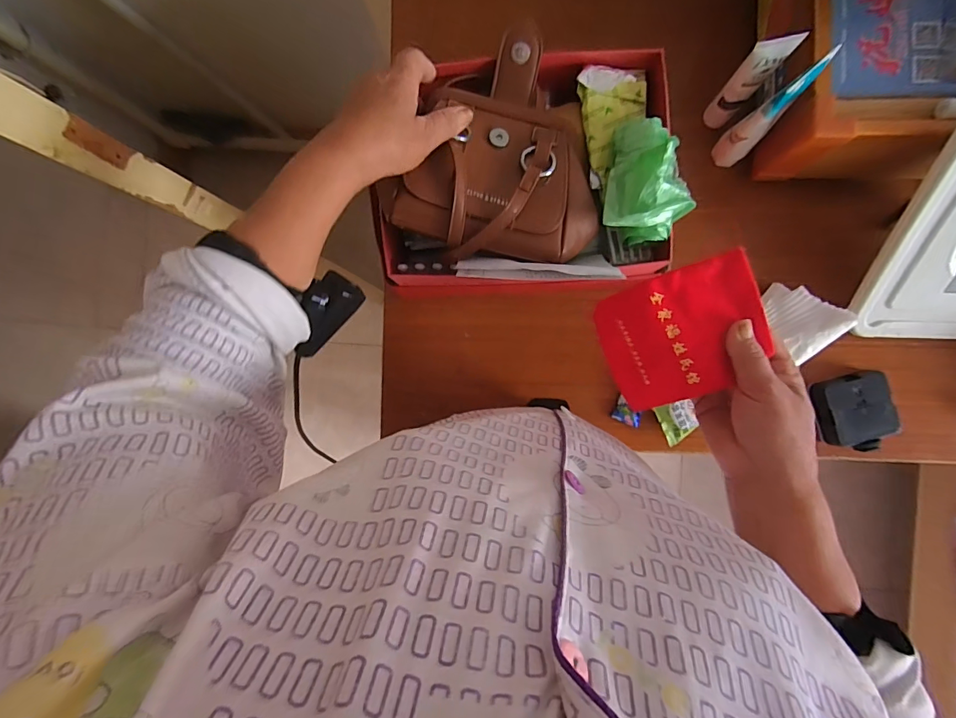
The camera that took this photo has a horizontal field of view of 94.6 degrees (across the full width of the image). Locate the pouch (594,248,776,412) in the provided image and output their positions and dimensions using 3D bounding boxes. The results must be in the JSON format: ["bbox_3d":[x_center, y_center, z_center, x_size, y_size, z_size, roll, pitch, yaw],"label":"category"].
[{"bbox_3d":[0.159,-0.018,0.345,0.116,0.011,0.098,-21,94,24],"label":"pouch"}]

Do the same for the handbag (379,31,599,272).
[{"bbox_3d":[0.020,-0.200,0.411,0.190,0.066,0.210,4,91,3],"label":"handbag"}]

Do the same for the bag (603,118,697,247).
[{"bbox_3d":[0.159,-0.165,0.401,0.073,0.039,0.107,10,91,3],"label":"bag"}]

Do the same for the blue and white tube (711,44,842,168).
[{"bbox_3d":[0.294,-0.246,0.453,0.051,0.145,0.032,-41,88,3],"label":"blue and white tube"}]

